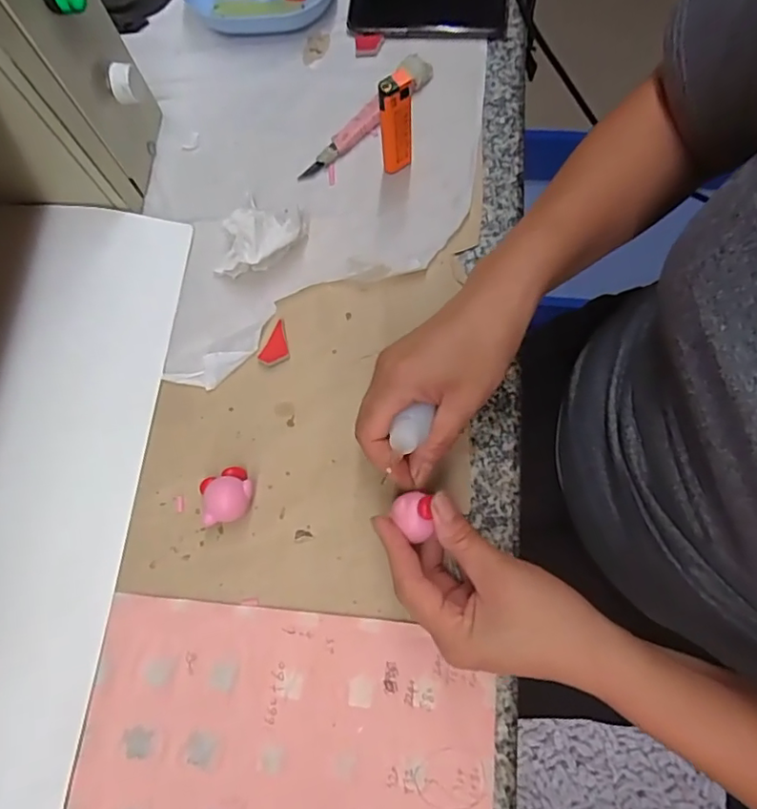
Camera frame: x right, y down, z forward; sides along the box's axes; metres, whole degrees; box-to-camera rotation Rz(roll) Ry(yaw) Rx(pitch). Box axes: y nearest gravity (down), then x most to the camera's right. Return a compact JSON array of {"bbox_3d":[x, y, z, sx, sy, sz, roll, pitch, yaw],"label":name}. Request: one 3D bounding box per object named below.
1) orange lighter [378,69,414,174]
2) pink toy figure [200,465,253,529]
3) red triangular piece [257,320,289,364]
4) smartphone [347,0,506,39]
[{"bbox_3d":[0.013,-0.204,0.408,0.023,0.083,0.012,-3,73,1],"label":"orange lighter"},{"bbox_3d":[-0.100,0.061,0.369,0.033,0.021,0.034,-17,73,-3],"label":"pink toy figure"},{"bbox_3d":[-0.073,-0.044,0.406,0.018,0.004,0.032,27,80,3],"label":"red triangular piece"},{"bbox_3d":[0.043,-0.355,0.492,0.135,0.009,0.078,2,73,3],"label":"smartphone"}]

